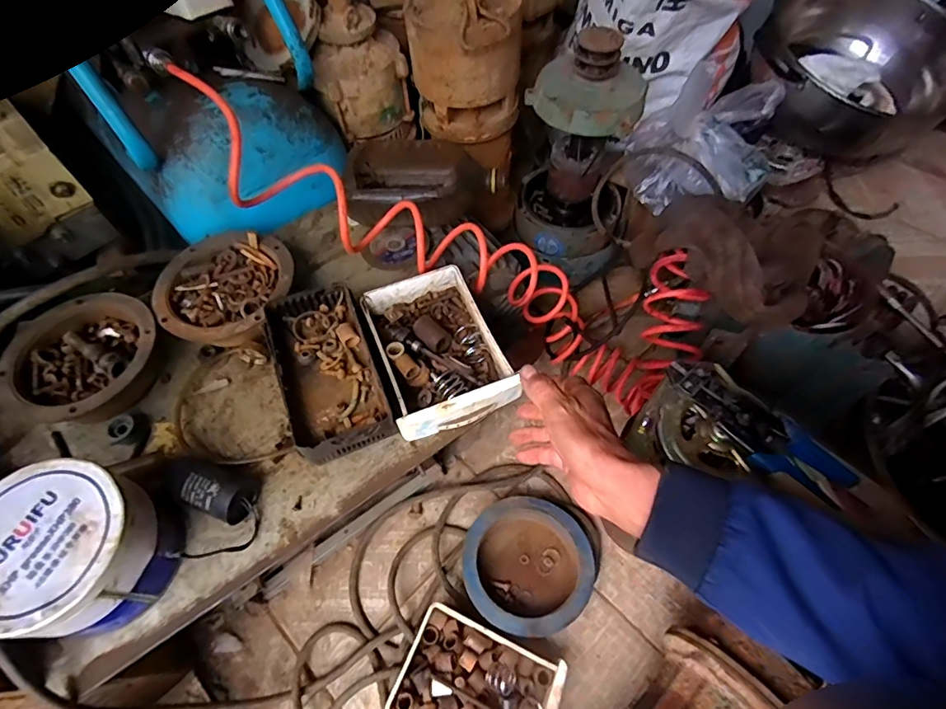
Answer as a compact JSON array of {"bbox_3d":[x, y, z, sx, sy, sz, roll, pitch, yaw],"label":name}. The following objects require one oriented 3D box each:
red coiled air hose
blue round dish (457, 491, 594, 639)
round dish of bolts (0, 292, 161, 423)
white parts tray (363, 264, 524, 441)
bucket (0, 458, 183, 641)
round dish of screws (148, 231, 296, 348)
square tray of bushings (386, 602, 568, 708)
[{"bbox_3d":[-0.012,-0.133,0.596,0.674,0.238,0.150,24,57,-19],"label":"red coiled air hose"},{"bbox_3d":[0.068,0.258,0.614,0.153,0.057,0.149,-1,58,2],"label":"blue round dish"},{"bbox_3d":[-0.400,0.005,0.525,0.138,0.052,0.134,-1,58,2],"label":"round dish of bolts"},{"bbox_3d":[-0.039,-0.008,0.529,0.119,0.037,0.176,-21,59,-10],"label":"white parts tray"},{"bbox_3d":[-0.320,0.159,0.403,0.118,0.099,0.117,-1,58,2],"label":"bucket"},{"bbox_3d":[-0.274,-0.071,0.568,0.146,0.052,0.145,-1,58,2],"label":"round dish of screws"},{"bbox_3d":[0.005,0.365,0.541,0.163,0.059,0.114,20,61,14],"label":"square tray of bushings"}]

